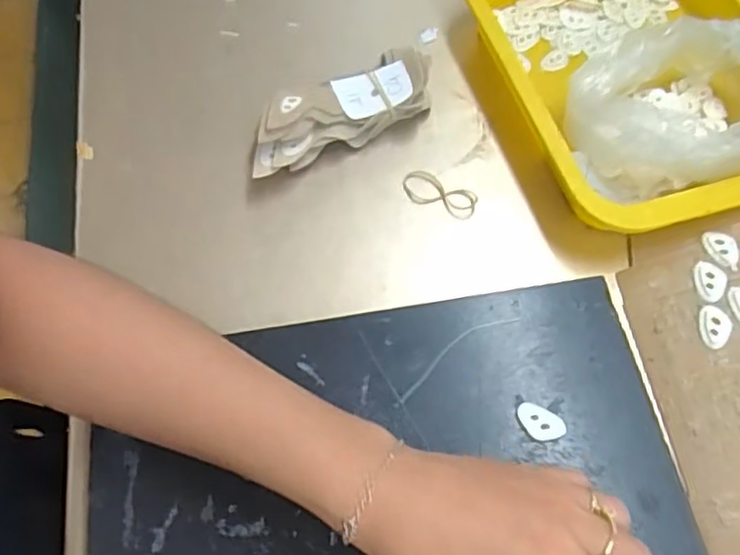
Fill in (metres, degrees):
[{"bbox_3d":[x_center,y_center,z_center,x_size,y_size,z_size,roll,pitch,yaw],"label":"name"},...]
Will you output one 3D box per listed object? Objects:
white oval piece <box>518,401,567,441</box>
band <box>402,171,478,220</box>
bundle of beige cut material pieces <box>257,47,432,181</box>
[{"bbox_3d":[0.091,0.078,0.350,0.026,0.004,0.016,25,66,13],"label":"white oval piece"},{"bbox_3d":[0.047,-0.057,0.442,0.052,0.004,0.023,22,65,11],"label":"band"},{"bbox_3d":[-0.019,-0.116,0.454,0.141,0.041,0.044,-26,66,-12],"label":"bundle of beige cut material pieces"}]

